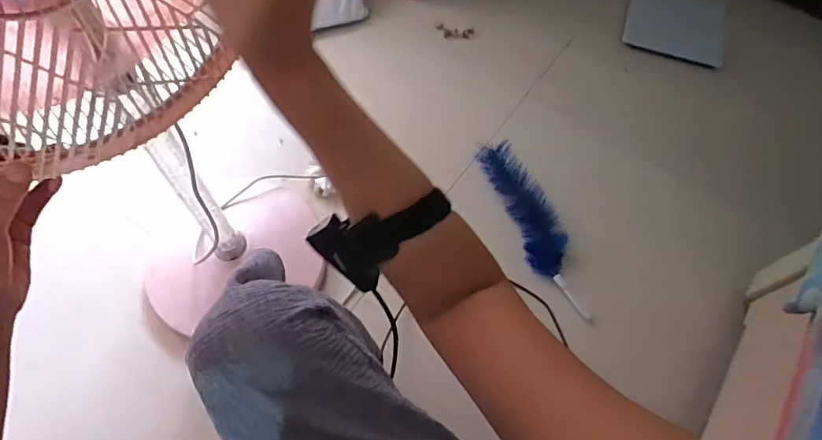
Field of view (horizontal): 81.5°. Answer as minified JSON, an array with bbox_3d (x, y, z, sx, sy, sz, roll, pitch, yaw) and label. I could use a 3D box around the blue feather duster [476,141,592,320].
[{"bbox_3d":[0.265,0.010,1.006,0.087,0.064,0.414,-20,64,-13],"label":"blue feather duster"}]

